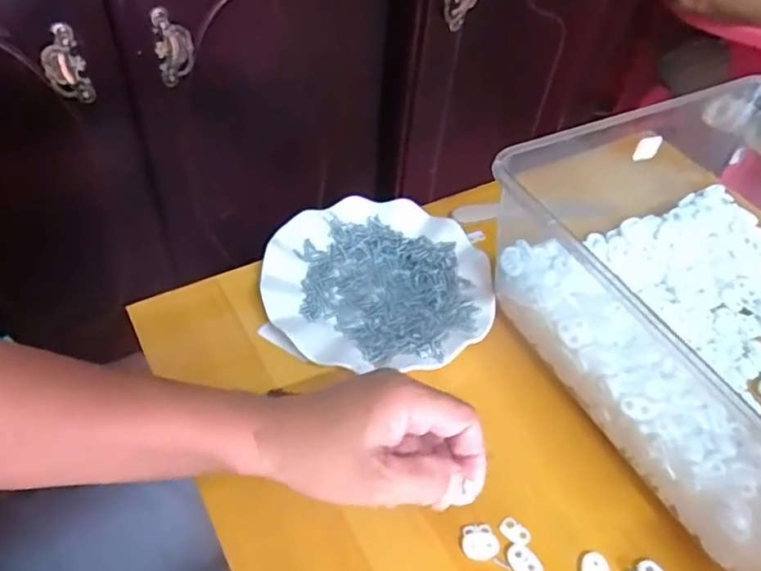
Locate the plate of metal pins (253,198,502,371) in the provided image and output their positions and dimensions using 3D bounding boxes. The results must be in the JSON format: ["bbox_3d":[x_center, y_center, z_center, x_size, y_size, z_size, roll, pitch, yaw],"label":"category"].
[{"bbox_3d":[-0.002,-0.004,0.517,0.181,0.021,0.174,3,49,-3],"label":"plate of metal pins"}]

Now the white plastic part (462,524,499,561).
[{"bbox_3d":[0.063,0.162,0.390,0.023,0.004,0.021,7,48,0],"label":"white plastic part"}]

